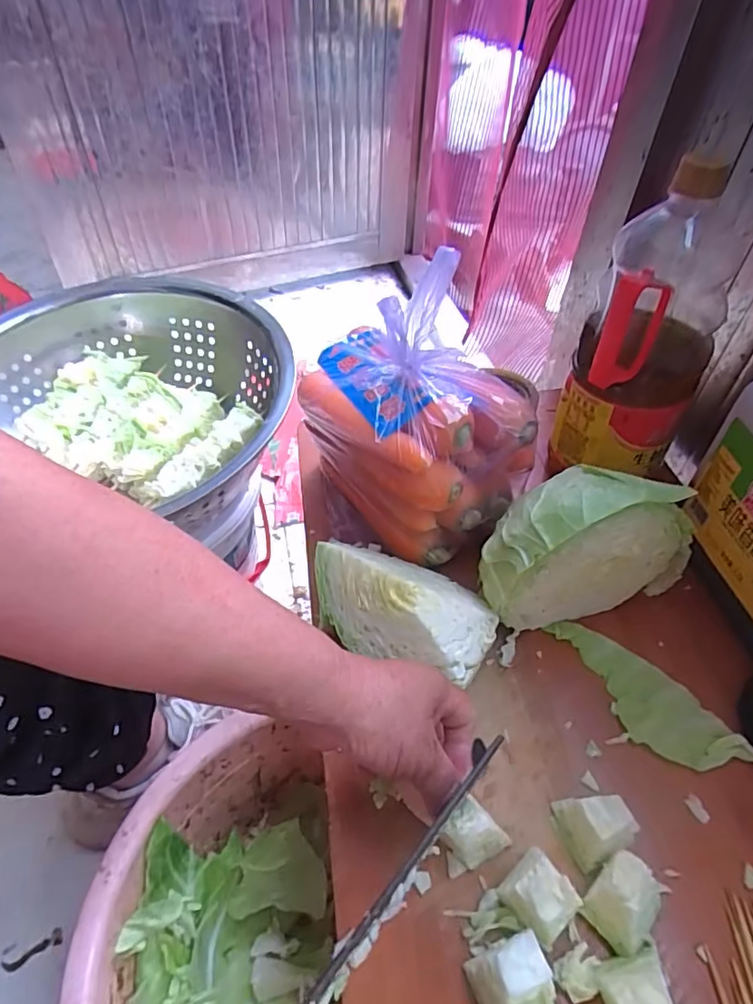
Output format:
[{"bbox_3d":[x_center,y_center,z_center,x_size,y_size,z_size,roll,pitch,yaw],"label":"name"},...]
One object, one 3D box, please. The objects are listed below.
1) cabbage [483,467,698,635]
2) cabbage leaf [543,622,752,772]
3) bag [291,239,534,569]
[{"bbox_3d":[0.163,0.029,0.434,0.161,0.134,0.057,-11,50,-11],"label":"cabbage"},{"bbox_3d":[0.200,0.143,0.427,0.059,0.015,0.150,-25,54,-22],"label":"cabbage leaf"},{"bbox_3d":[0.026,-0.070,0.472,0.180,0.242,0.108,35,56,26],"label":"bag"}]

